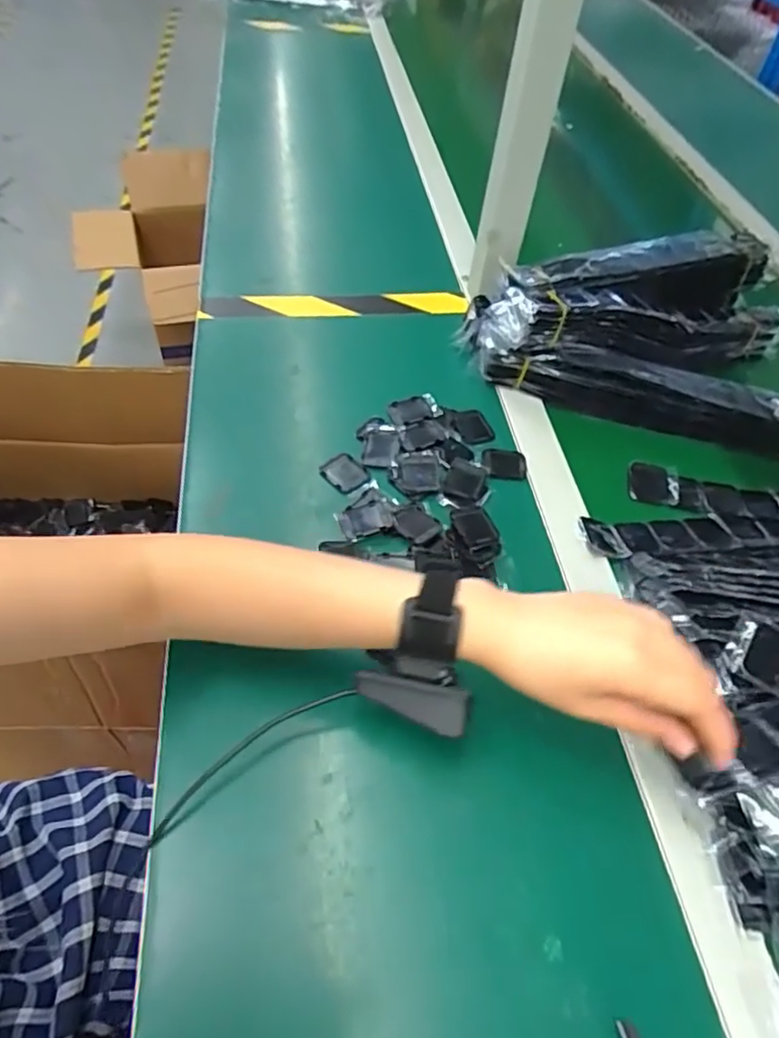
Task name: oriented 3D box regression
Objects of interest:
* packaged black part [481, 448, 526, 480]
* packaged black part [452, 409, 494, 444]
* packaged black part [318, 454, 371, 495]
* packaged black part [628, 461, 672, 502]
[{"bbox_3d":[0.103,-0.049,0.563,0.038,0.004,0.036,7,53,0],"label":"packaged black part"},{"bbox_3d":[0.078,-0.086,0.585,0.035,0.004,0.040,-14,56,-15],"label":"packaged black part"},{"bbox_3d":[-0.038,-0.039,0.543,0.033,0.004,0.041,-32,62,-25],"label":"packaged black part"},{"bbox_3d":[0.235,-0.035,0.567,0.036,0.004,0.045,7,53,0],"label":"packaged black part"}]

